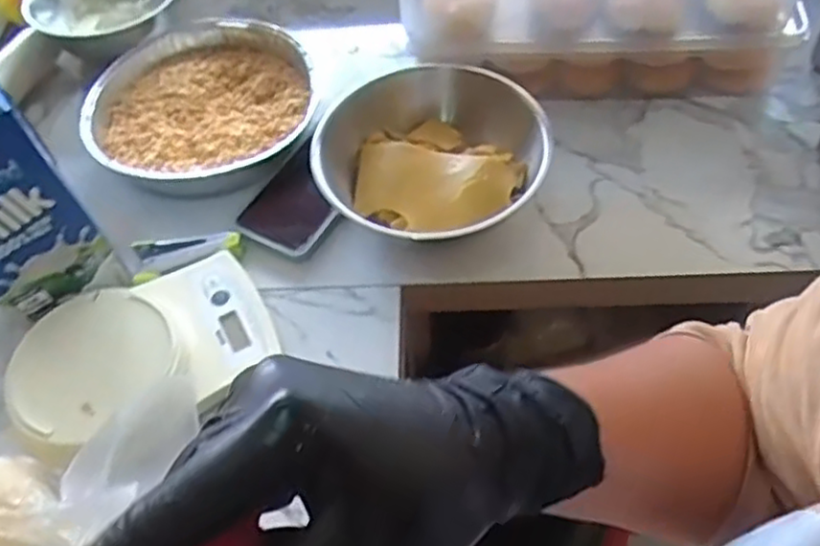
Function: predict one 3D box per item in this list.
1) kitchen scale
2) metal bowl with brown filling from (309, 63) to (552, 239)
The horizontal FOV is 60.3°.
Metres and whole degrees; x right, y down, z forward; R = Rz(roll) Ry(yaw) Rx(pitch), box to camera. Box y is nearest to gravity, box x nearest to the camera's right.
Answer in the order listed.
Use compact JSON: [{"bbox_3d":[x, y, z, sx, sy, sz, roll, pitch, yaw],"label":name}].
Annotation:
[{"bbox_3d":[-0.199,0.062,0.534,0.188,0.042,0.140,-23,56,-11],"label":"kitchen scale"},{"bbox_3d":[0.018,-0.085,0.598,0.185,0.079,0.176,-2,55,3],"label":"metal bowl with brown filling"}]

